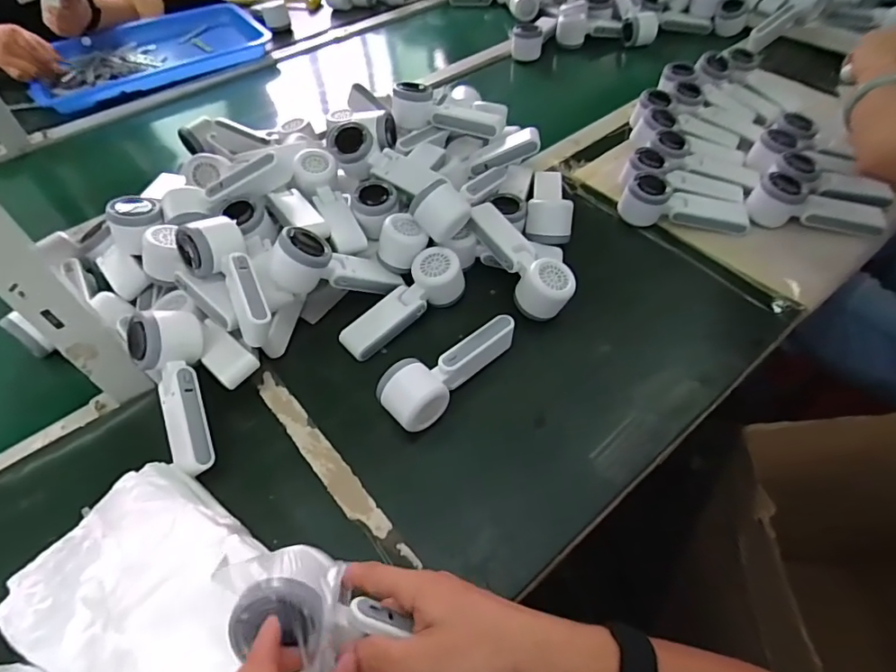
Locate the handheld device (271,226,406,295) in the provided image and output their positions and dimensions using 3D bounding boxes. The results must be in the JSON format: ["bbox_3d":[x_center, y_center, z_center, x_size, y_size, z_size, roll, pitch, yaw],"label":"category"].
[{"bbox_3d":[-0.124,-0.078,0.578,0.152,0.065,0.049,7,44,-36],"label":"handheld device"}]

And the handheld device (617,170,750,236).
[{"bbox_3d":[0.316,-0.180,0.679,0.165,0.061,0.058,8,53,9],"label":"handheld device"}]

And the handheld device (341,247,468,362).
[{"bbox_3d":[-0.055,-0.039,0.588,0.159,0.054,0.056,-35,58,-22],"label":"handheld device"}]

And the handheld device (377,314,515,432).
[{"bbox_3d":[0.003,0.030,0.533,0.164,0.047,0.058,-39,59,-24],"label":"handheld device"}]

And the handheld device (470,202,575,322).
[{"bbox_3d":[0.086,-0.096,0.601,0.066,0.048,0.163,-27,69,-16],"label":"handheld device"}]

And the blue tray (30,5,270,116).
[{"bbox_3d":[-0.657,-0.624,1.122,0.484,0.045,0.319,-28,56,-18],"label":"blue tray"}]

